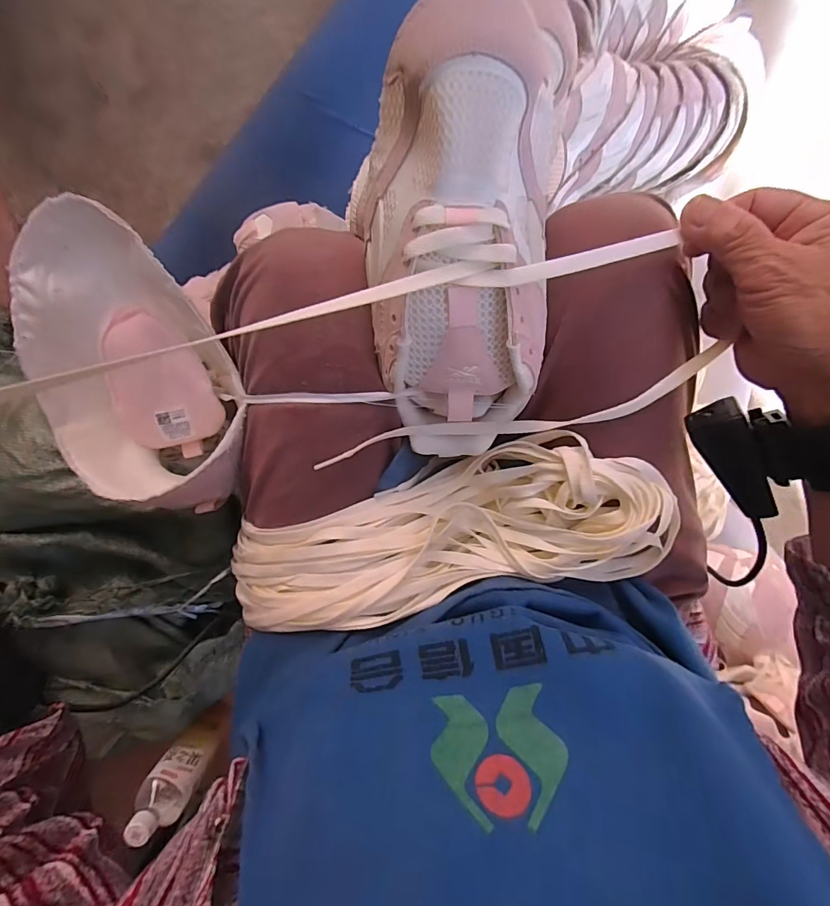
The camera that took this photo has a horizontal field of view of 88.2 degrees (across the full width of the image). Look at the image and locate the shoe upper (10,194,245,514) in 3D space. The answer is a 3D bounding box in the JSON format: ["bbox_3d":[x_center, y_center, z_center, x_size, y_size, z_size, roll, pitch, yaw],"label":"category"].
[{"bbox_3d":[-0.206,-0.059,0.316,0.139,0.066,0.214,-30,92,5],"label":"shoe upper"}]

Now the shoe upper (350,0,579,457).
[{"bbox_3d":[0.026,-0.100,0.238,0.105,0.057,0.223,-1,118,-4],"label":"shoe upper"}]

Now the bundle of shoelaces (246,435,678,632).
[{"bbox_3d":[0.015,0.053,0.286,0.284,0.061,0.099,-9,94,4],"label":"bundle of shoelaces"}]

